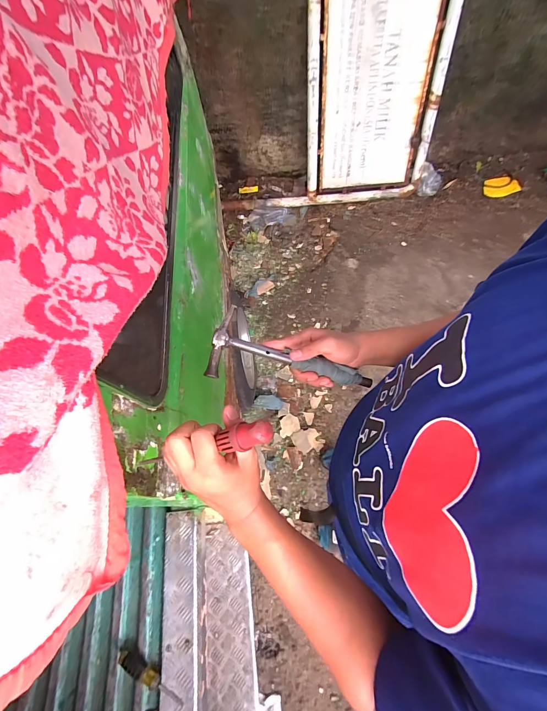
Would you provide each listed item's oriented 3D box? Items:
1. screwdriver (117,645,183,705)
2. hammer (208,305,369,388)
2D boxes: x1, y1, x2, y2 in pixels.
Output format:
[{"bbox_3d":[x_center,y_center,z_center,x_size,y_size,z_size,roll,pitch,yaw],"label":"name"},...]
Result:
[{"bbox_3d":[-0.291,0.753,0.737,0.180,0.025,0.035,24,64,17],"label":"screwdriver"},{"bbox_3d":[0.036,0.007,0.455,0.247,0.039,0.087,14,59,-14],"label":"hammer"}]

